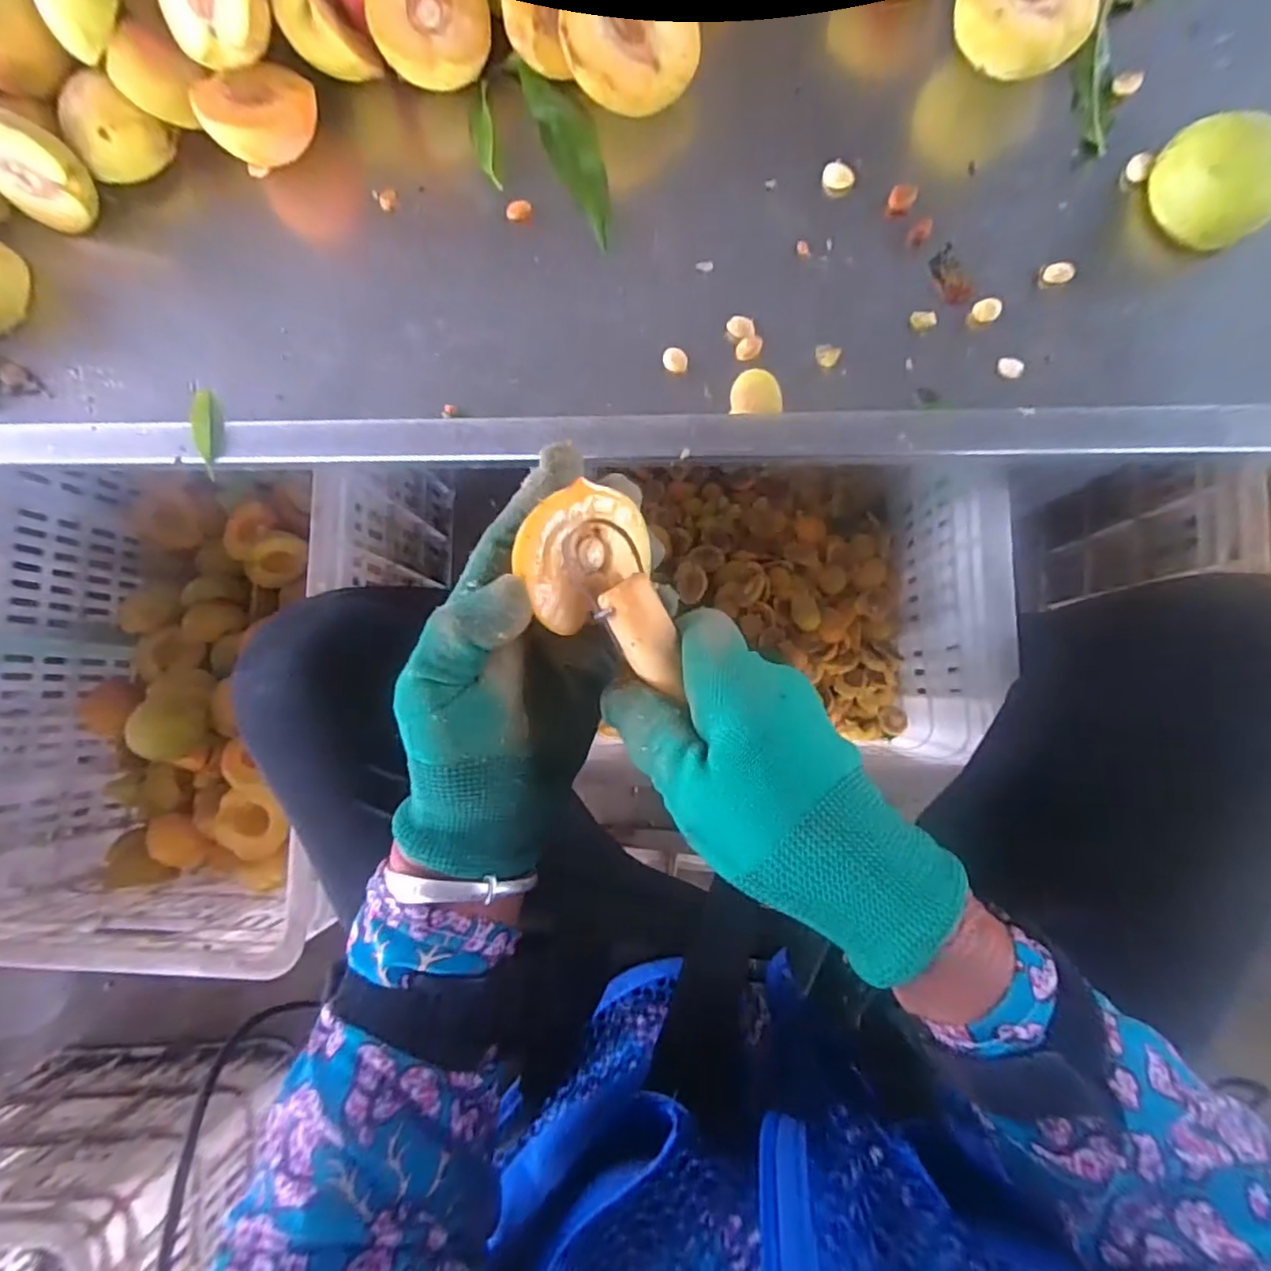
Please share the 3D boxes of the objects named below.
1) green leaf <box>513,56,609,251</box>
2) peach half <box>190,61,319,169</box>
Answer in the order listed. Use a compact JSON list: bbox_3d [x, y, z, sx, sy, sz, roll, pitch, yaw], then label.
[{"bbox_3d":[-0.035,-0.291,0.373,0.032,0.015,0.114,-22,83,3],"label":"green leaf"},{"bbox_3d":[-0.231,-0.319,0.384,0.066,0.045,0.027,-26,44,-15],"label":"peach half"}]

